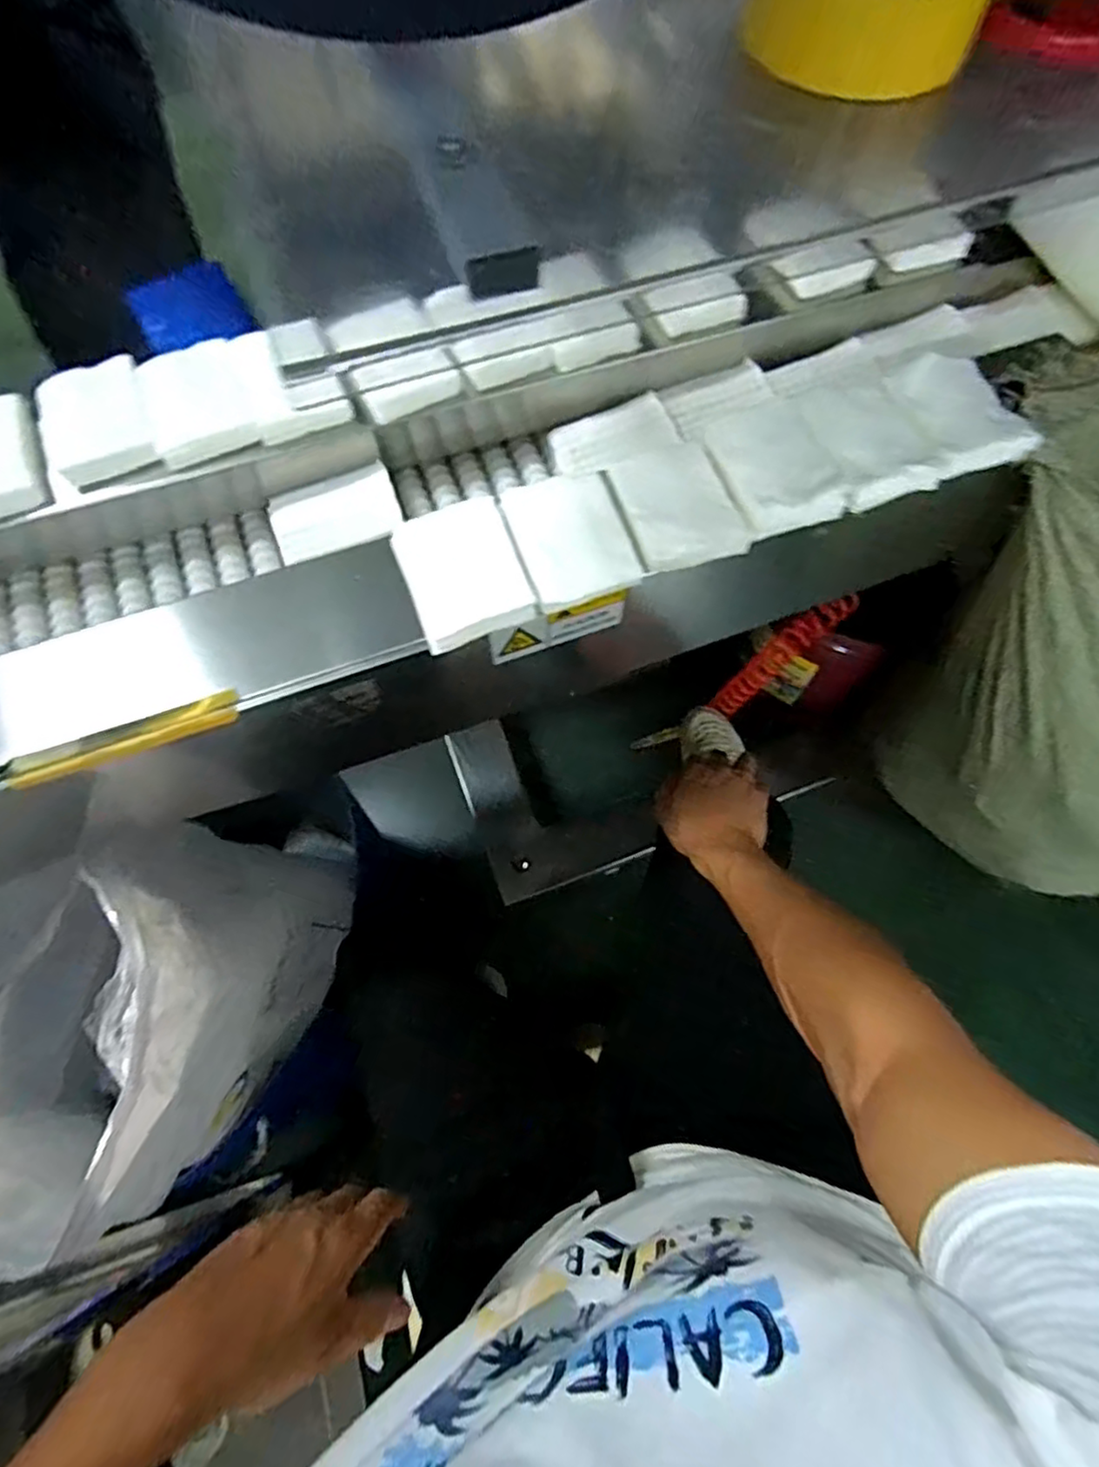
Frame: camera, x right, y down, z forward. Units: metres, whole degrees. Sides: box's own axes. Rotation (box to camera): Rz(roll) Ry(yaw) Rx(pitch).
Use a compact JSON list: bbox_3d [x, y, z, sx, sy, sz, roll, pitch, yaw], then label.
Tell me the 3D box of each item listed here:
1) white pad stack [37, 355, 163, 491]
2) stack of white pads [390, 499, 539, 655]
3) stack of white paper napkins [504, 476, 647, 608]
[{"bbox_3d":[-0.346,-0.237,0.513,0.078,0.020,0.103,-21,71,-9],"label":"white pad stack"},{"bbox_3d":[-0.061,-0.114,0.468,0.079,0.014,0.103,-20,70,-8],"label":"stack of white pads"},{"bbox_3d":[0.014,-0.140,0.476,0.073,0.010,0.097,-18,70,-8],"label":"stack of white paper napkins"}]

